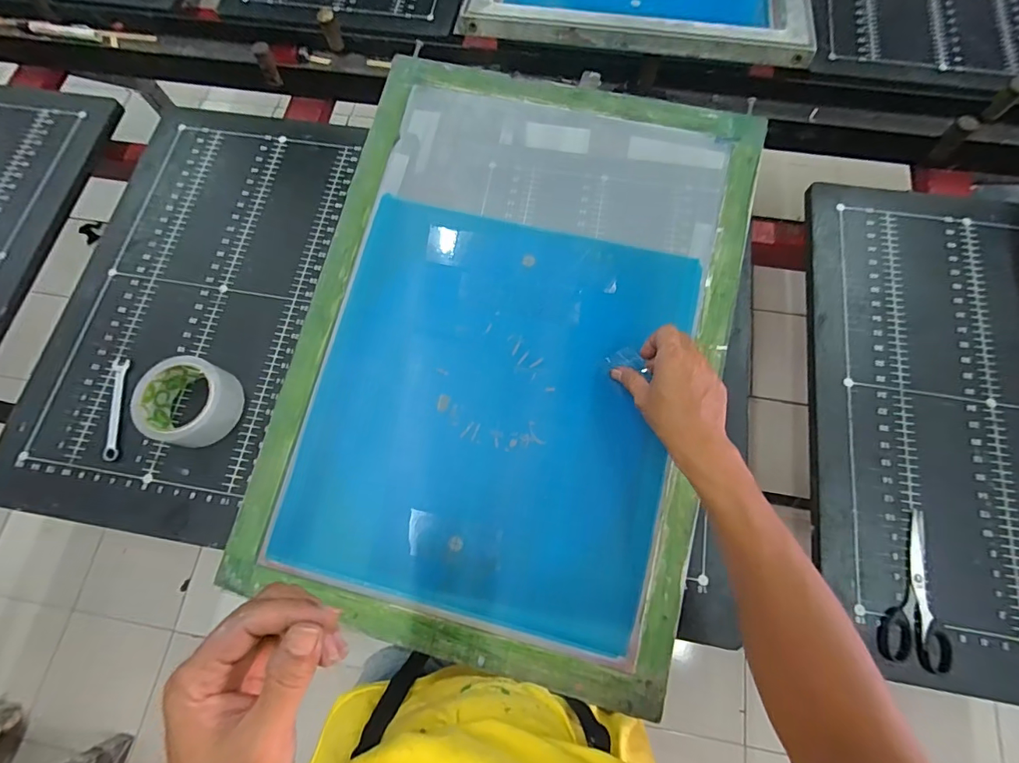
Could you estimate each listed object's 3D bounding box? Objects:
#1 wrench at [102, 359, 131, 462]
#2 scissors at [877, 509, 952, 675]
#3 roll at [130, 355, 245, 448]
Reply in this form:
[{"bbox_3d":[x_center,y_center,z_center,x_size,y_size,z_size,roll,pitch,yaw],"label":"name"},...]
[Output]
[{"bbox_3d":[-0.473,0.032,0.551,0.018,0.009,0.128,-12,72,-3],"label":"wrench"},{"bbox_3d":[0.427,0.214,0.475,0.066,0.009,0.152,16,73,6],"label":"scissors"},{"bbox_3d":[-0.371,0.024,0.529,0.090,0.051,0.095,0,72,1],"label":"roll"}]

